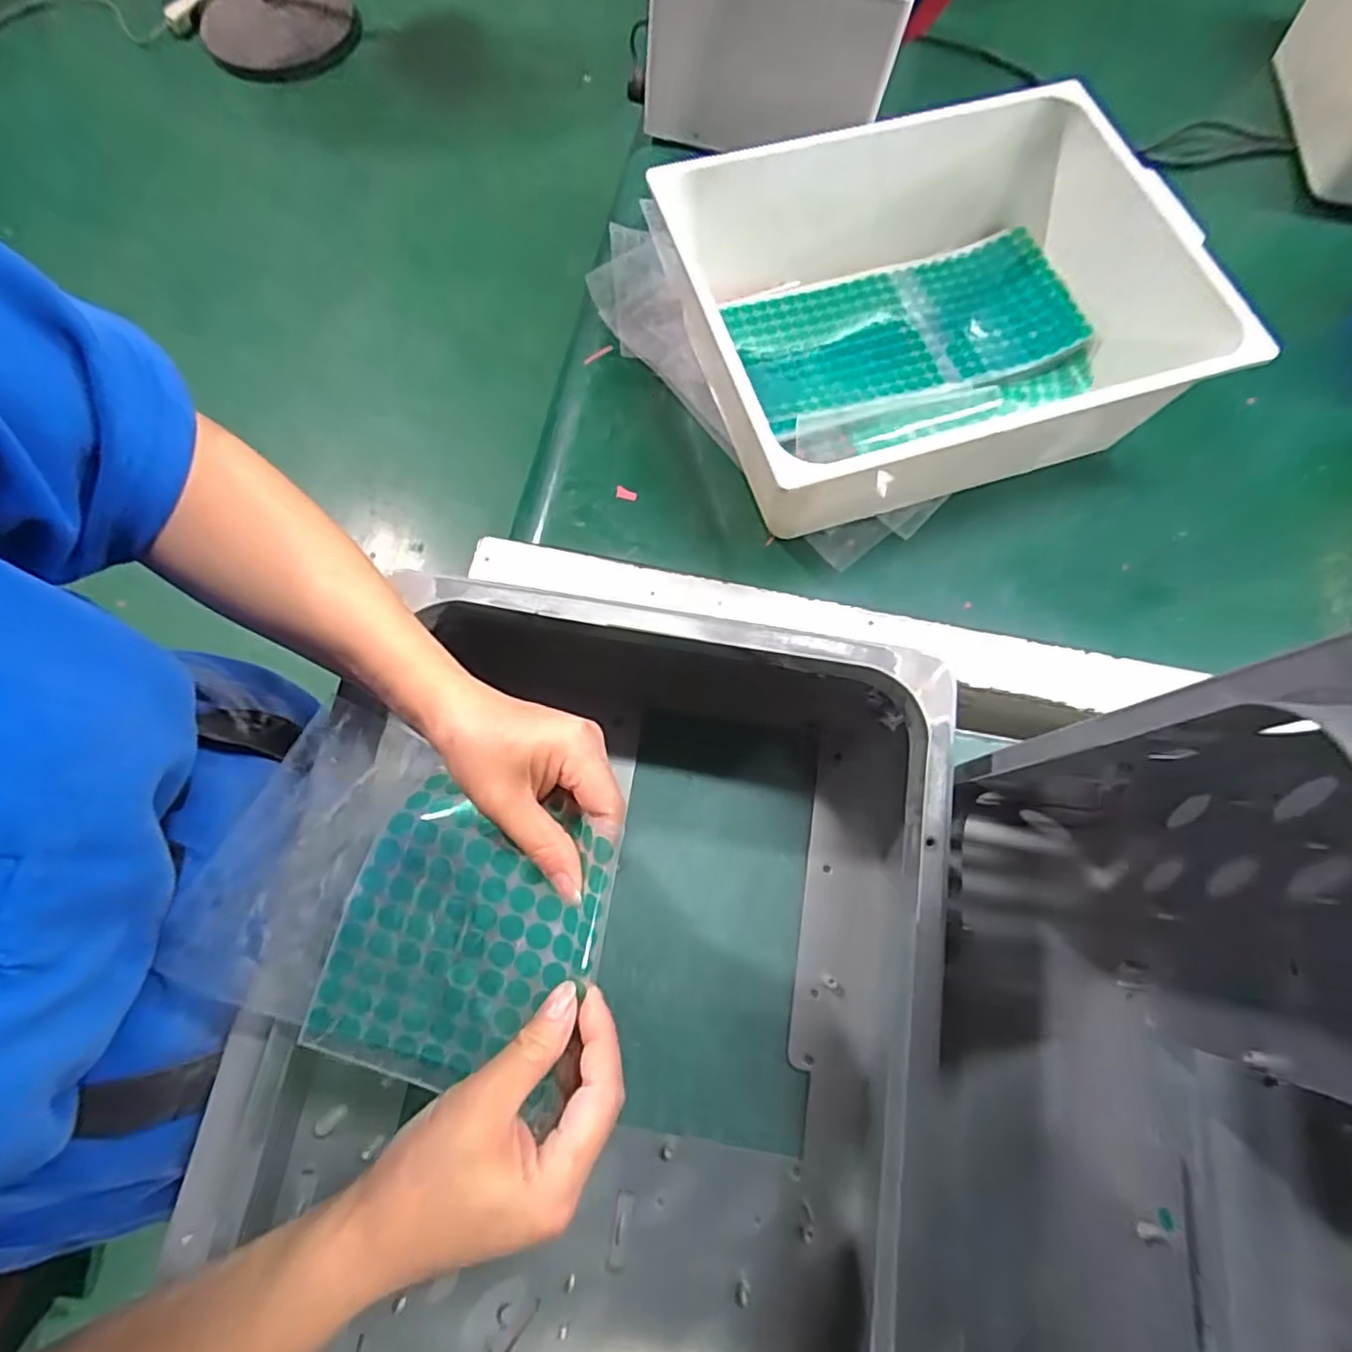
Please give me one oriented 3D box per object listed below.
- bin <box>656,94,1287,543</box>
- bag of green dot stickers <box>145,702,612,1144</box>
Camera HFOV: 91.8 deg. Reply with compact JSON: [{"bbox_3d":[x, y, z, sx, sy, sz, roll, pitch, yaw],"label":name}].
[{"bbox_3d":[0.193,-0.295,0.509,0.373,0.120,0.314,-17,74,-6],"label":"bin"},{"bbox_3d":[-0.128,0.103,0.306,0.186,0.040,0.139,18,75,12],"label":"bag of green dot stickers"}]

